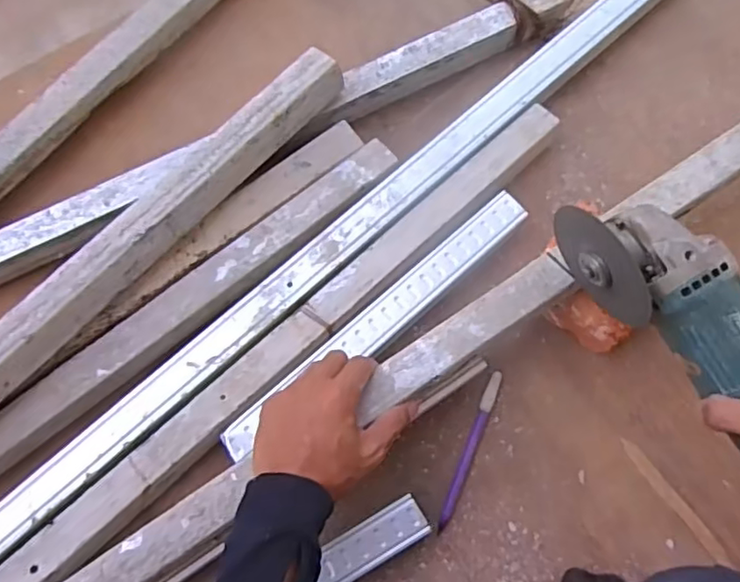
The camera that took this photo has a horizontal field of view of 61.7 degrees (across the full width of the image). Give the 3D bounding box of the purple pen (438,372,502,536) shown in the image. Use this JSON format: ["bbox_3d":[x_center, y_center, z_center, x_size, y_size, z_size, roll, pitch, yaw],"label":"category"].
[{"bbox_3d":[0.090,0.142,0.556,0.012,0.009,0.148,22,75,5],"label":"purple pen"}]

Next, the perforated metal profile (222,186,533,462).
[{"bbox_3d":[0.015,0.025,0.554,0.330,0.014,0.040,-42,78,-12],"label":"perforated metal profile"}]

